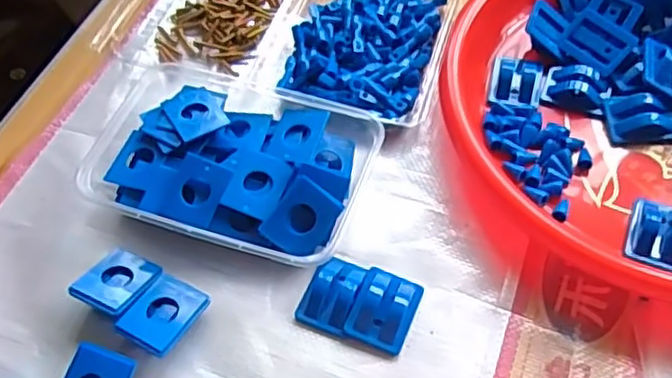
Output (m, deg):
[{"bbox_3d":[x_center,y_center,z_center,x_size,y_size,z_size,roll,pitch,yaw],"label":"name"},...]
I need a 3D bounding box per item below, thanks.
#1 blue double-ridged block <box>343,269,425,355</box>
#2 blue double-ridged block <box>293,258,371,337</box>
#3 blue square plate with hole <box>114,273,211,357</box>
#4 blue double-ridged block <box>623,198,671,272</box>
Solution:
[{"bbox_3d":[0.028,0.067,0.384,0.034,0.012,0.045,18,59,15],"label":"blue double-ridged block"},{"bbox_3d":[-0.002,0.059,0.390,0.031,0.010,0.042,14,58,13],"label":"blue double-ridged block"},{"bbox_3d":[-0.096,0.070,0.380,0.033,0.006,0.046,27,53,10],"label":"blue square plate with hole"},{"bbox_3d":[0.188,0.027,0.394,0.033,0.010,0.036,13,82,26],"label":"blue double-ridged block"}]

